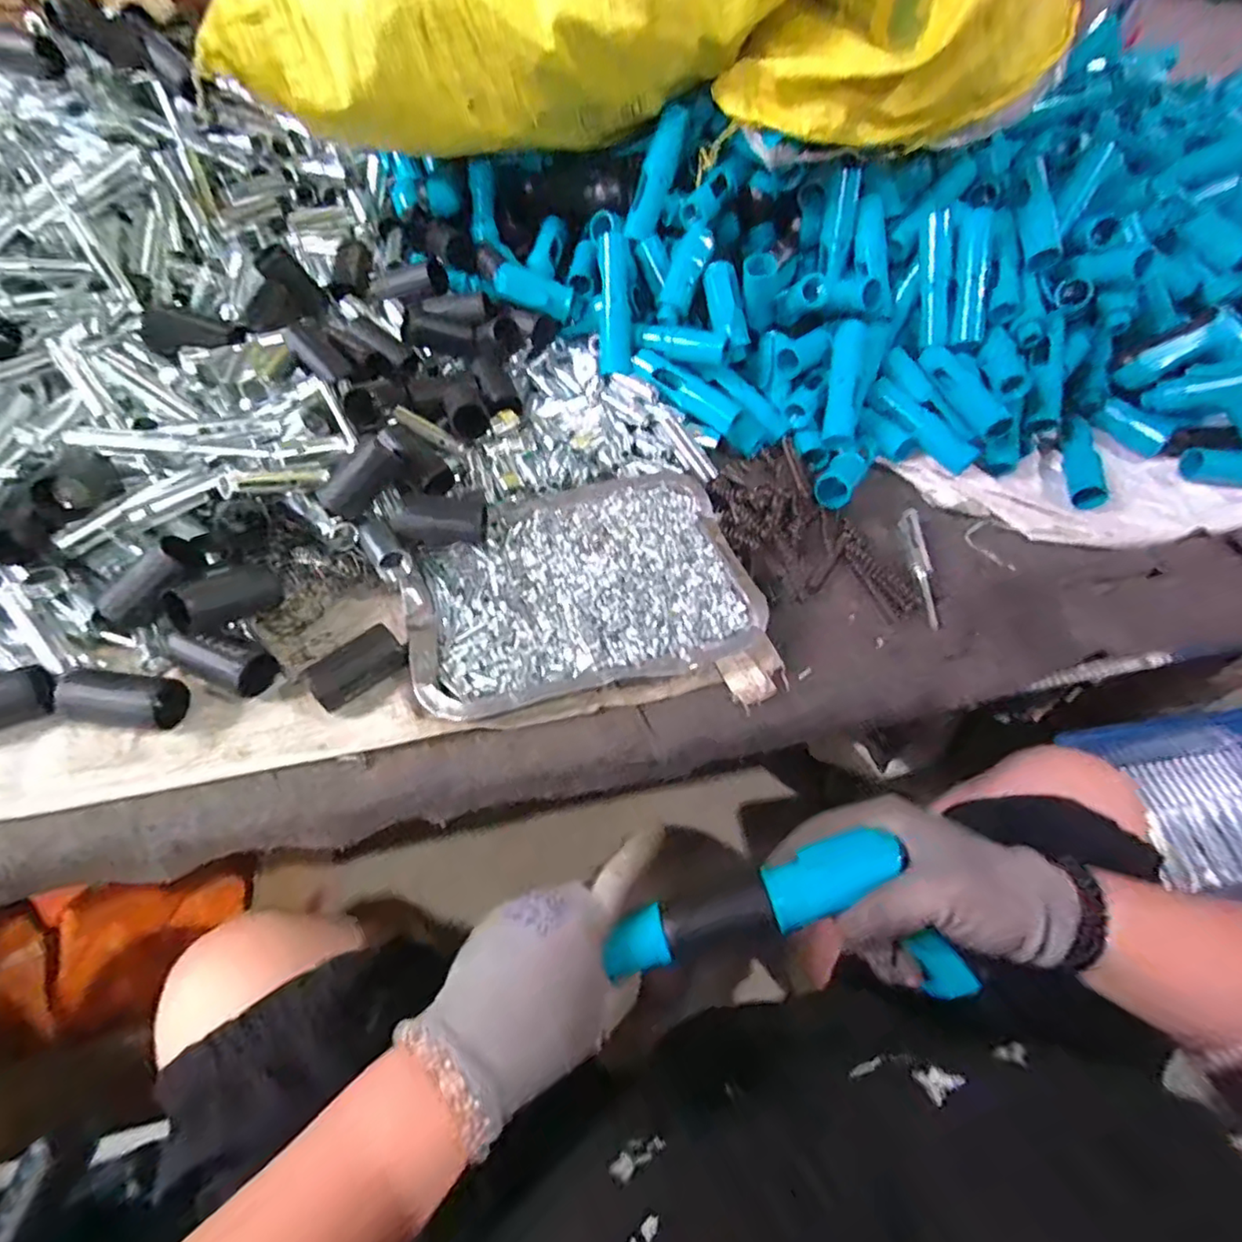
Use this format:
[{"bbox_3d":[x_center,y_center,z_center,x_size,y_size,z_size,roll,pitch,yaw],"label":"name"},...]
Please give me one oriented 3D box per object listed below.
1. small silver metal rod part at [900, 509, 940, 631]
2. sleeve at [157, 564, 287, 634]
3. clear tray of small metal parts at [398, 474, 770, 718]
[{"bbox_3d":[0.252,-0.047,0.513,0.015,0.009,0.129,9,54,2],"label":"small silver metal rod part"},{"bbox_3d":[-0.257,-0.015,0.401,0.026,0.033,0.063,40,42,22],"label":"sleeve"},{"bbox_3d":[-0.031,-0.027,0.464,0.252,0.032,0.178,-16,57,-15],"label":"clear tray of small metal parts"}]

